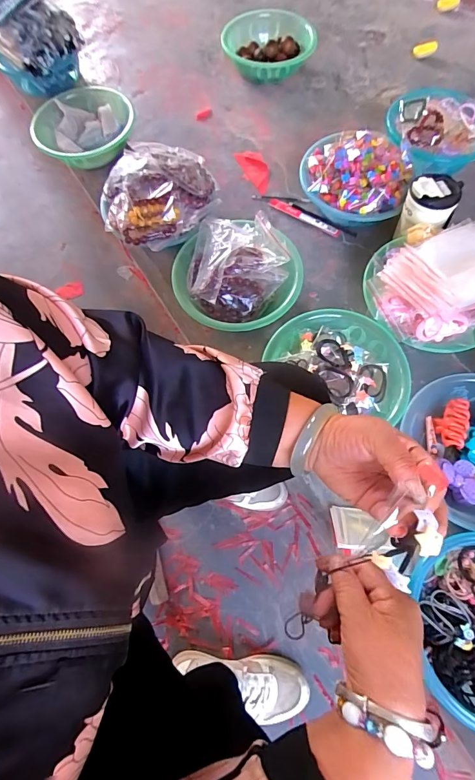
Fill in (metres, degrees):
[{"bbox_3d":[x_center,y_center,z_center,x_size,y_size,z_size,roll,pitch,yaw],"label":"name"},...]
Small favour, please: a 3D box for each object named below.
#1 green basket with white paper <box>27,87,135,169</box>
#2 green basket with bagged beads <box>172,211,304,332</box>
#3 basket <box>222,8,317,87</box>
[{"bbox_3d":[-0.376,-0.654,0.931,0.258,0.063,0.253,2,69,3],"label":"green basket with white paper"},{"bbox_3d":[-0.002,-0.208,0.710,0.224,0.091,0.224,-1,69,1],"label":"green basket with bagged beads"},{"bbox_3d":[0.076,-0.863,0.953,0.225,0.064,0.204,-5,69,0],"label":"basket"}]

